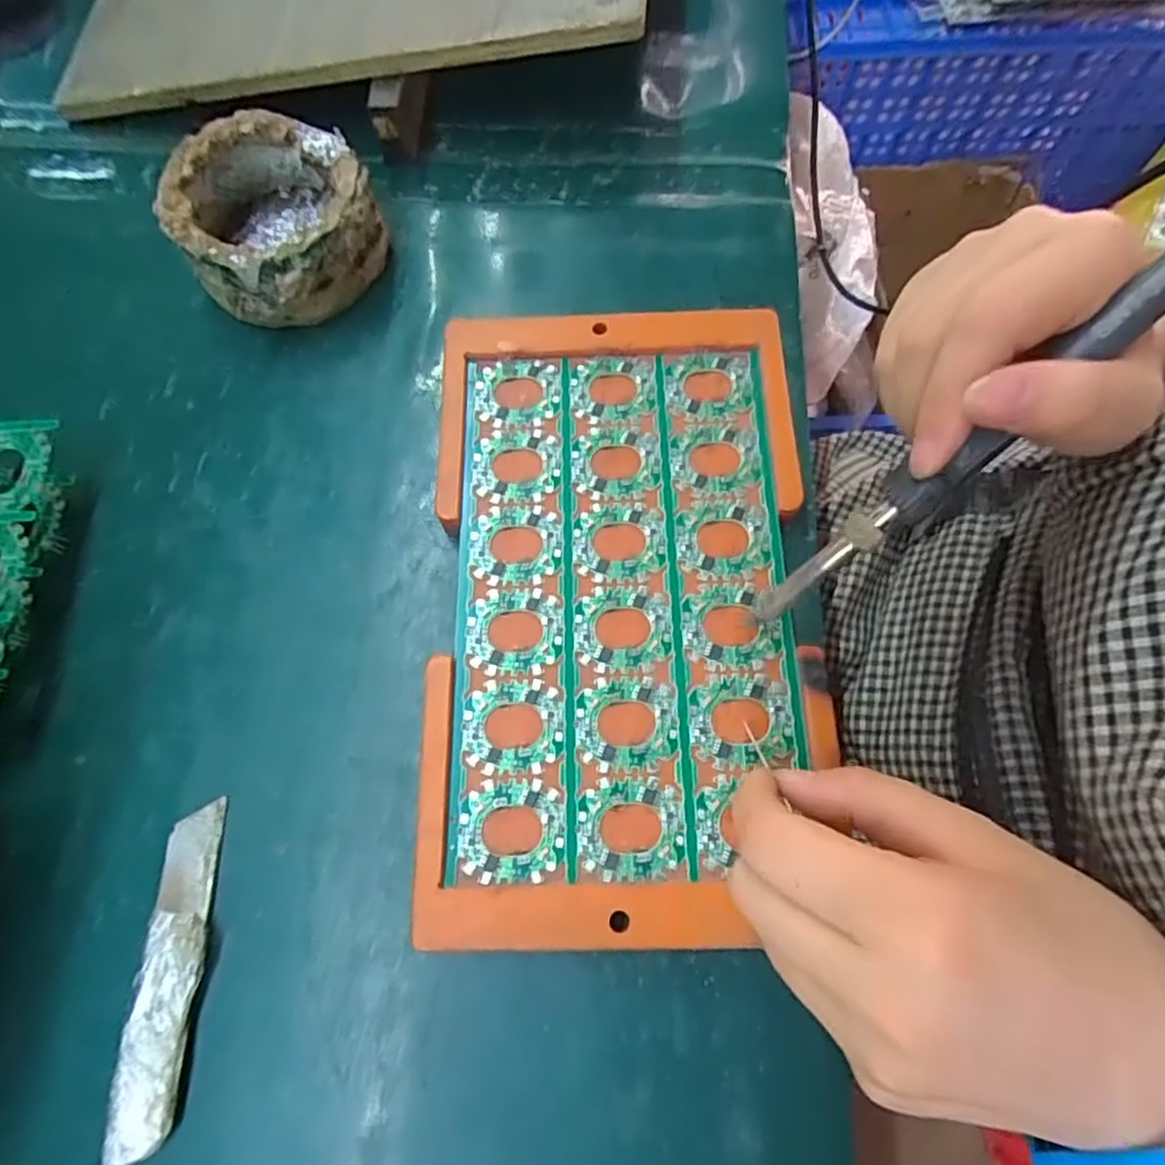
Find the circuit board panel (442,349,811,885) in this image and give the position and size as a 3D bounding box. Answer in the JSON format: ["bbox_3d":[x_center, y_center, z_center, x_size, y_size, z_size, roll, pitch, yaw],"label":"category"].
[{"bbox_3d":[0.014,0.001,0.254,0.121,0.004,0.200,-2,71,1],"label":"circuit board panel"}]

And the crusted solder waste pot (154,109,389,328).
[{"bbox_3d":[-0.134,-0.159,0.300,0.080,0.043,0.083,-1,71,2],"label":"crusted solder waste pot"}]

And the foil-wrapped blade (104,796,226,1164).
[{"bbox_3d":[-0.134,0.126,0.221,0.020,0.010,0.099,-2,71,1],"label":"foil-wrapped blade"}]

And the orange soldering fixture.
[{"bbox_3d":[0.014,0.000,0.252,0.136,0.007,0.236,-1,71,1],"label":"orange soldering fixture"}]

